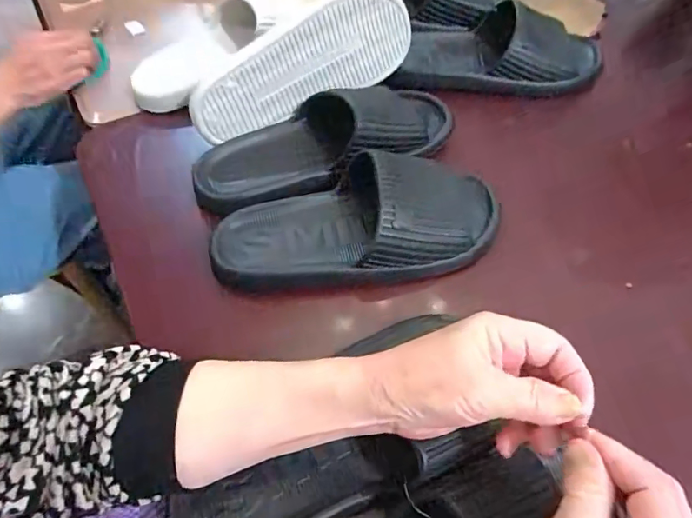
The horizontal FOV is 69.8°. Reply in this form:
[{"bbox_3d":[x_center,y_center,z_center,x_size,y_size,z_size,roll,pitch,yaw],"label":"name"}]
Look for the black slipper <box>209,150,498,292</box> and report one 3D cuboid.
[{"bbox_3d":[0.015,-0.038,0.444,0.265,0.061,0.104,-13,56,-9],"label":"black slipper"}]

